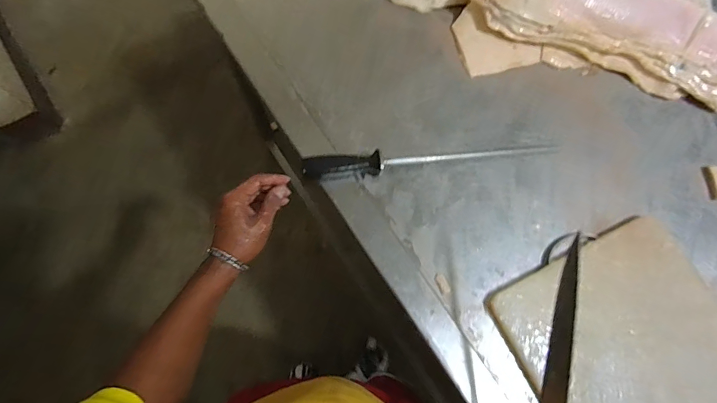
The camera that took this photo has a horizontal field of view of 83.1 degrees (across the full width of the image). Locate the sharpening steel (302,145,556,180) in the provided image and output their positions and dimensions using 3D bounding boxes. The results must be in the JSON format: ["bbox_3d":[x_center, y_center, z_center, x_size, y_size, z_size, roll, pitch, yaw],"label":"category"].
[{"bbox_3d":[0.115,-0.066,0.626,0.397,0.039,0.035,-6,75,-4],"label":"sharpening steel"}]

